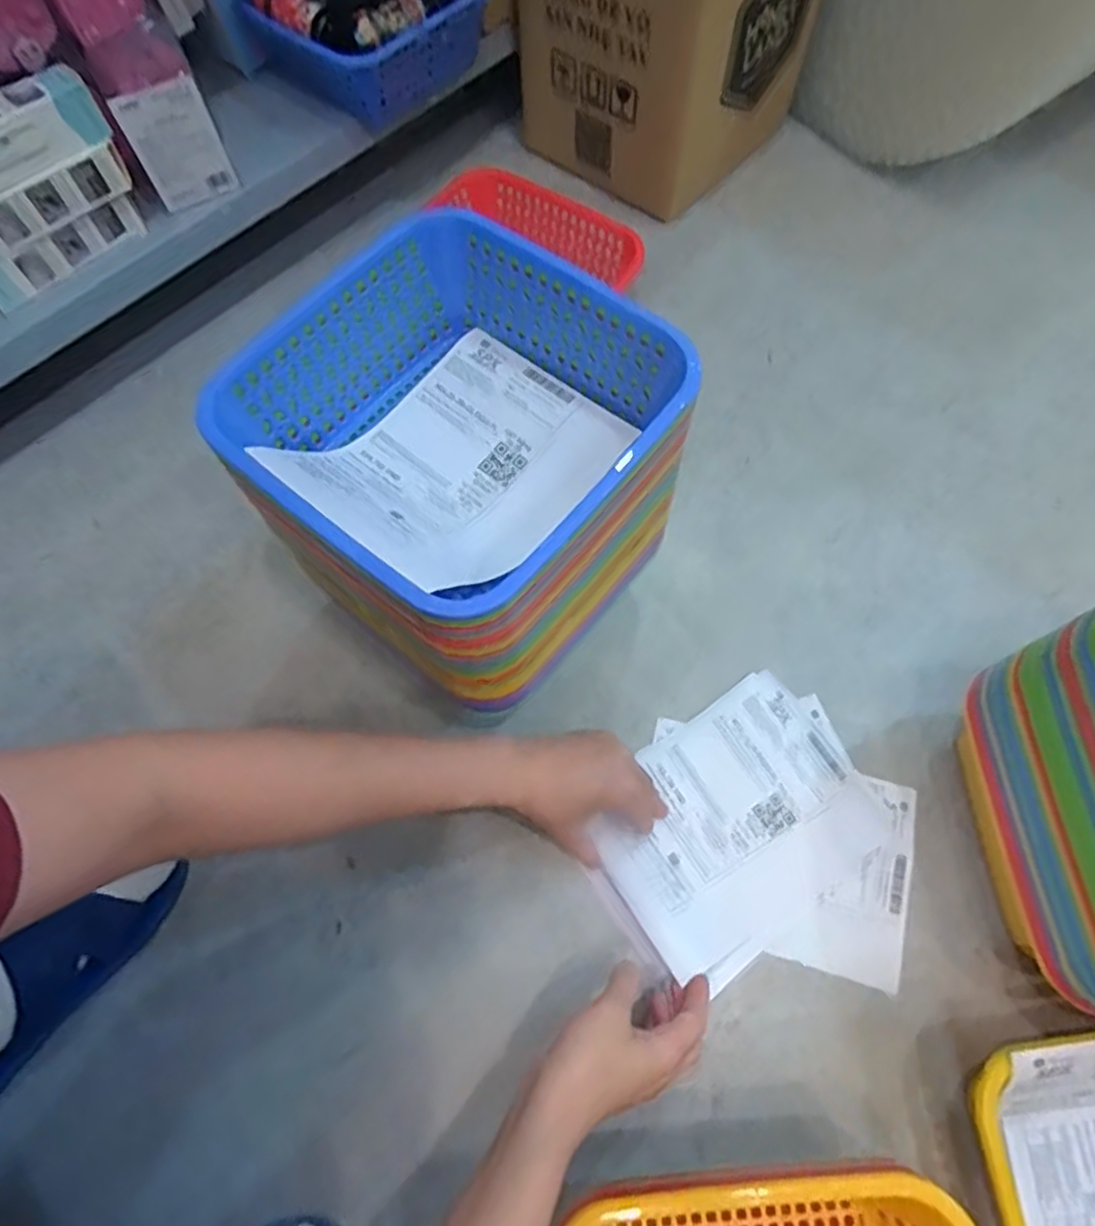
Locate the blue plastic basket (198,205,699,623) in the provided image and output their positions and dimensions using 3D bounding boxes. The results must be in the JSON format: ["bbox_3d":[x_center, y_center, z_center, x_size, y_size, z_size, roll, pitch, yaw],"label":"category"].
[{"bbox_3d":[-0.052,-0.114,0.425,0.221,0.078,0.224,36,73,16],"label":"blue plastic basket"}]

